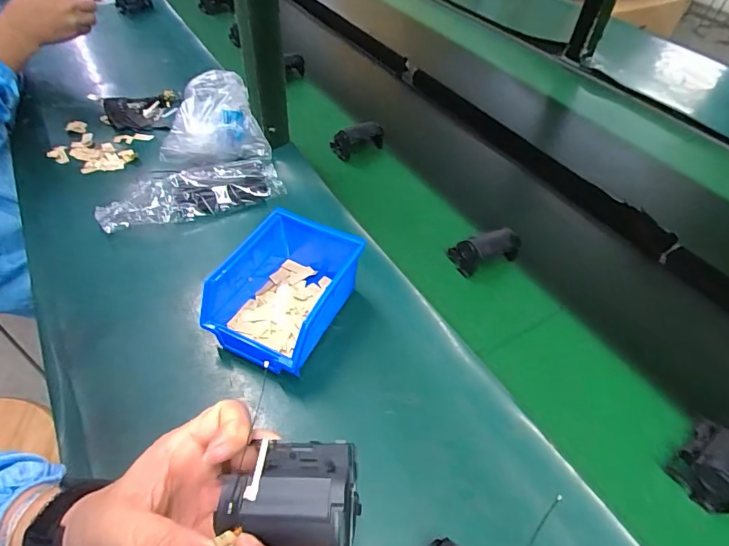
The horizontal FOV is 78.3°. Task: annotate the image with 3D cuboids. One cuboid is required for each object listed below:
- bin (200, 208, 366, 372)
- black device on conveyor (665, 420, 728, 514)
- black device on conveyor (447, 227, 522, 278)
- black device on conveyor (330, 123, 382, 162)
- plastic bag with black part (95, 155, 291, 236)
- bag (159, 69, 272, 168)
[{"bbox_3d":[-0.076,0.020,0.451,0.110,0.079,0.147,23,52,18],"label":"bin"},{"bbox_3d":[0.295,0.156,0.371,0.068,0.035,0.046,-32,57,-27],"label":"black device on conveyor"},{"bbox_3d":[0.143,-0.024,0.525,0.074,0.040,0.034,-8,49,-9],"label":"black device on conveyor"},{"bbox_3d":[-0.011,-0.200,0.677,0.080,0.041,0.029,-20,51,-1],"label":"black device on conveyor"},{"bbox_3d":[-0.224,-0.104,0.582,0.222,0.035,0.082,-15,51,-15],"label":"plastic bag with black part"},{"bbox_3d":[-0.210,-0.208,0.613,0.143,0.091,0.082,-7,50,-10],"label":"bag"}]

